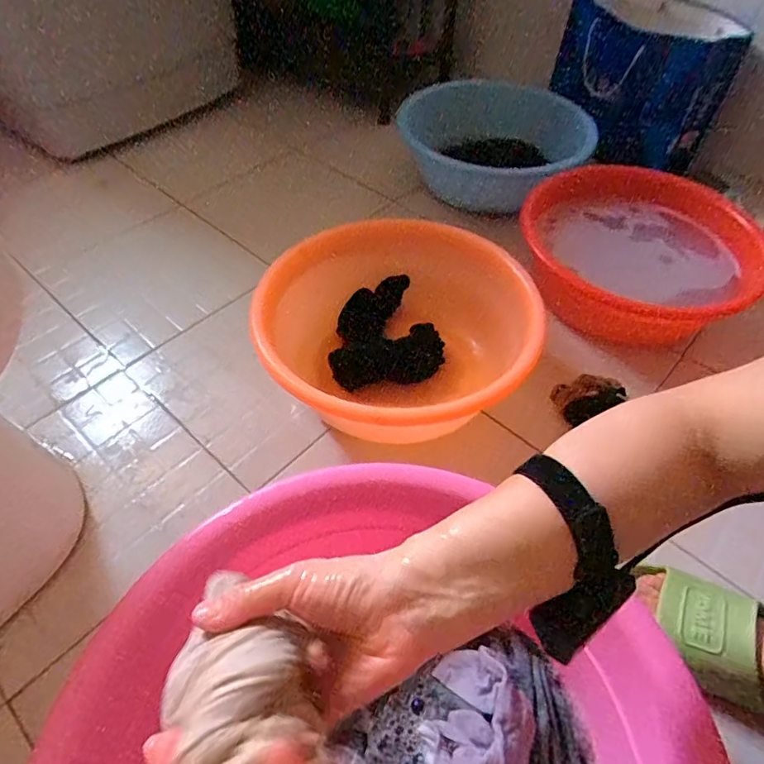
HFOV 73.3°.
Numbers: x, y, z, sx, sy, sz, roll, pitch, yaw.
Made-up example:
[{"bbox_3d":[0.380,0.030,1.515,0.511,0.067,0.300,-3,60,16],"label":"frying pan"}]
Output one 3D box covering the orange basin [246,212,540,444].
[{"bbox_3d":[0.029,-0.060,0.690,0.334,0.152,0.333,15,52,10],"label":"orange basin"}]

